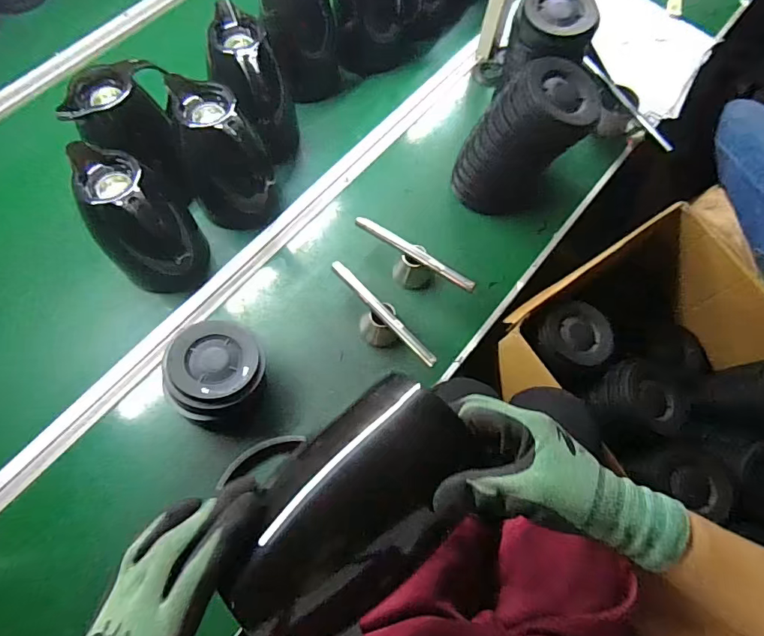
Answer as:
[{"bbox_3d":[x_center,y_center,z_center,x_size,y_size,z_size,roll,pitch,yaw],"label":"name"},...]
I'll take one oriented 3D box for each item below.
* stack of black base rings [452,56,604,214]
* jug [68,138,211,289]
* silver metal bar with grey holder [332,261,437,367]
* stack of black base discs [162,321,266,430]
[{"bbox_3d":[0.211,-0.253,0.705,0.158,0.225,0.108,-19,71,-9],"label":"stack of black base rings"},{"bbox_3d":[-0.319,-0.121,0.642,0.100,0.218,0.101,3,69,-1],"label":"jug"},{"bbox_3d":[-0.005,0.006,0.672,0.202,0.065,0.047,43,73,13],"label":"silver metal bar with grey holder"},{"bbox_3d":[-0.215,0.076,0.619,0.115,0.088,0.125,5,69,0],"label":"stack of black base discs"}]

